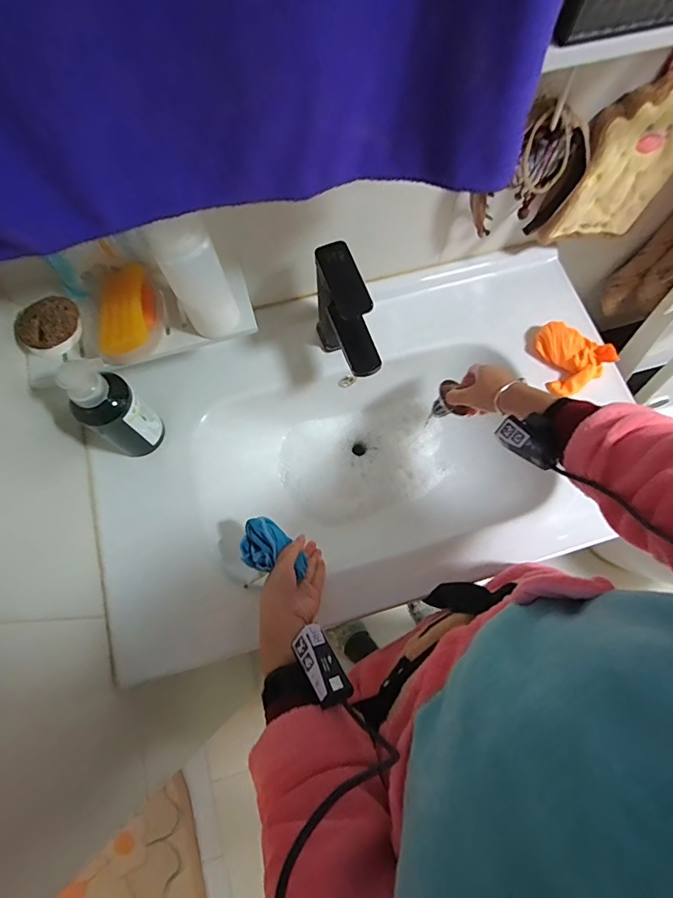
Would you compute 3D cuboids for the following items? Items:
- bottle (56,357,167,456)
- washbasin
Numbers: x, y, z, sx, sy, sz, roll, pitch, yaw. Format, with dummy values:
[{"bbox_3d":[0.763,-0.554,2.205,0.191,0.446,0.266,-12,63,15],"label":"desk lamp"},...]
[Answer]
[{"bbox_3d":[-0.271,-0.045,0.557,0.059,0.160,0.063,0,72,0],"label":"bottle"},{"bbox_3d":[0.035,-0.025,0.710,0.785,0.174,0.393,-23,73,-7],"label":"washbasin"}]

